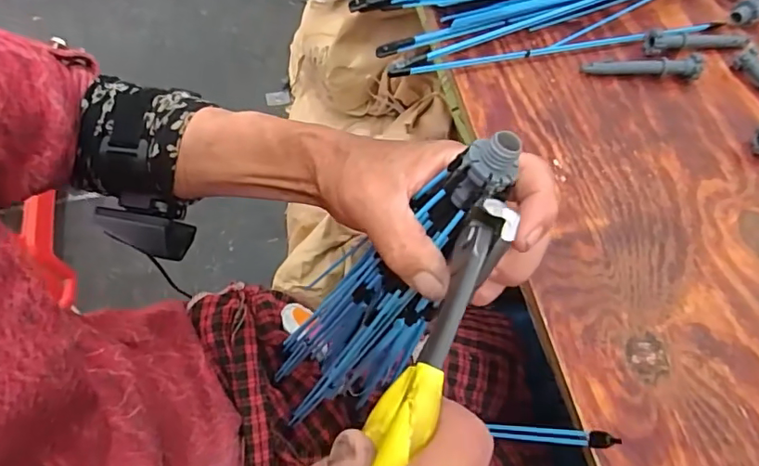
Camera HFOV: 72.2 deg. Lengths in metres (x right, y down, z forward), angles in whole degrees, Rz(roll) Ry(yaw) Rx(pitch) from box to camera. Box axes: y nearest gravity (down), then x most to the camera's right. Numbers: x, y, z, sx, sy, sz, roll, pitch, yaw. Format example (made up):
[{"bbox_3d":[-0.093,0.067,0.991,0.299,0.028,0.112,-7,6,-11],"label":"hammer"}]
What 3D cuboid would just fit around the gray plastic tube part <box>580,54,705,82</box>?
[{"bbox_3d":[0.219,-0.139,0.432,0.095,0.015,0.015,3,65,-2],"label":"gray plastic tube part"}]

